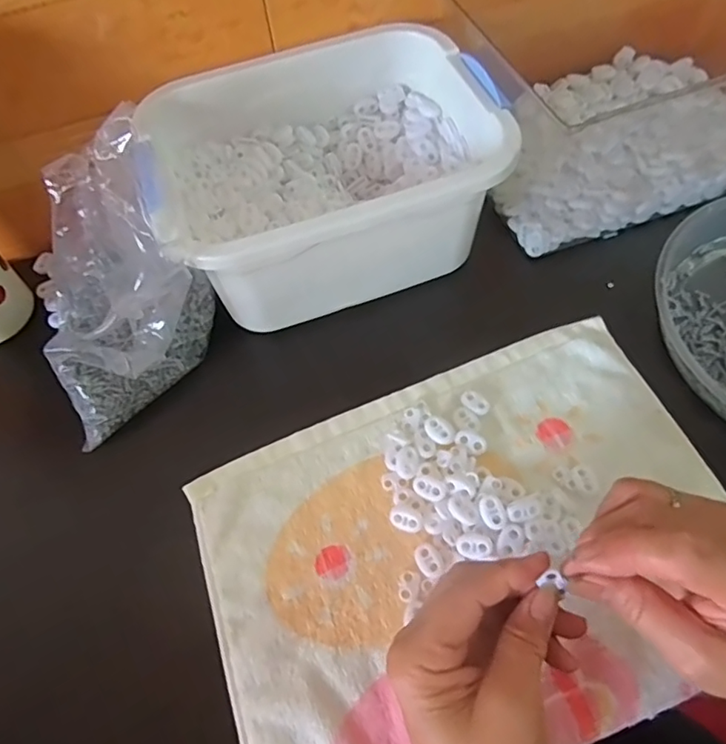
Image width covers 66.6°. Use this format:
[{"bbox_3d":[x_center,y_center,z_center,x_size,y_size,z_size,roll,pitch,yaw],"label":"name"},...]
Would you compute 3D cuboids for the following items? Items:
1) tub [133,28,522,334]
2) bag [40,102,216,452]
[{"bbox_3d":[-0.028,-0.154,0.435,0.246,0.108,0.190,-20,62,-7],"label":"tub"},{"bbox_3d":[-0.176,-0.055,0.382,0.144,0.140,0.105,-36,64,-14],"label":"bag"}]

